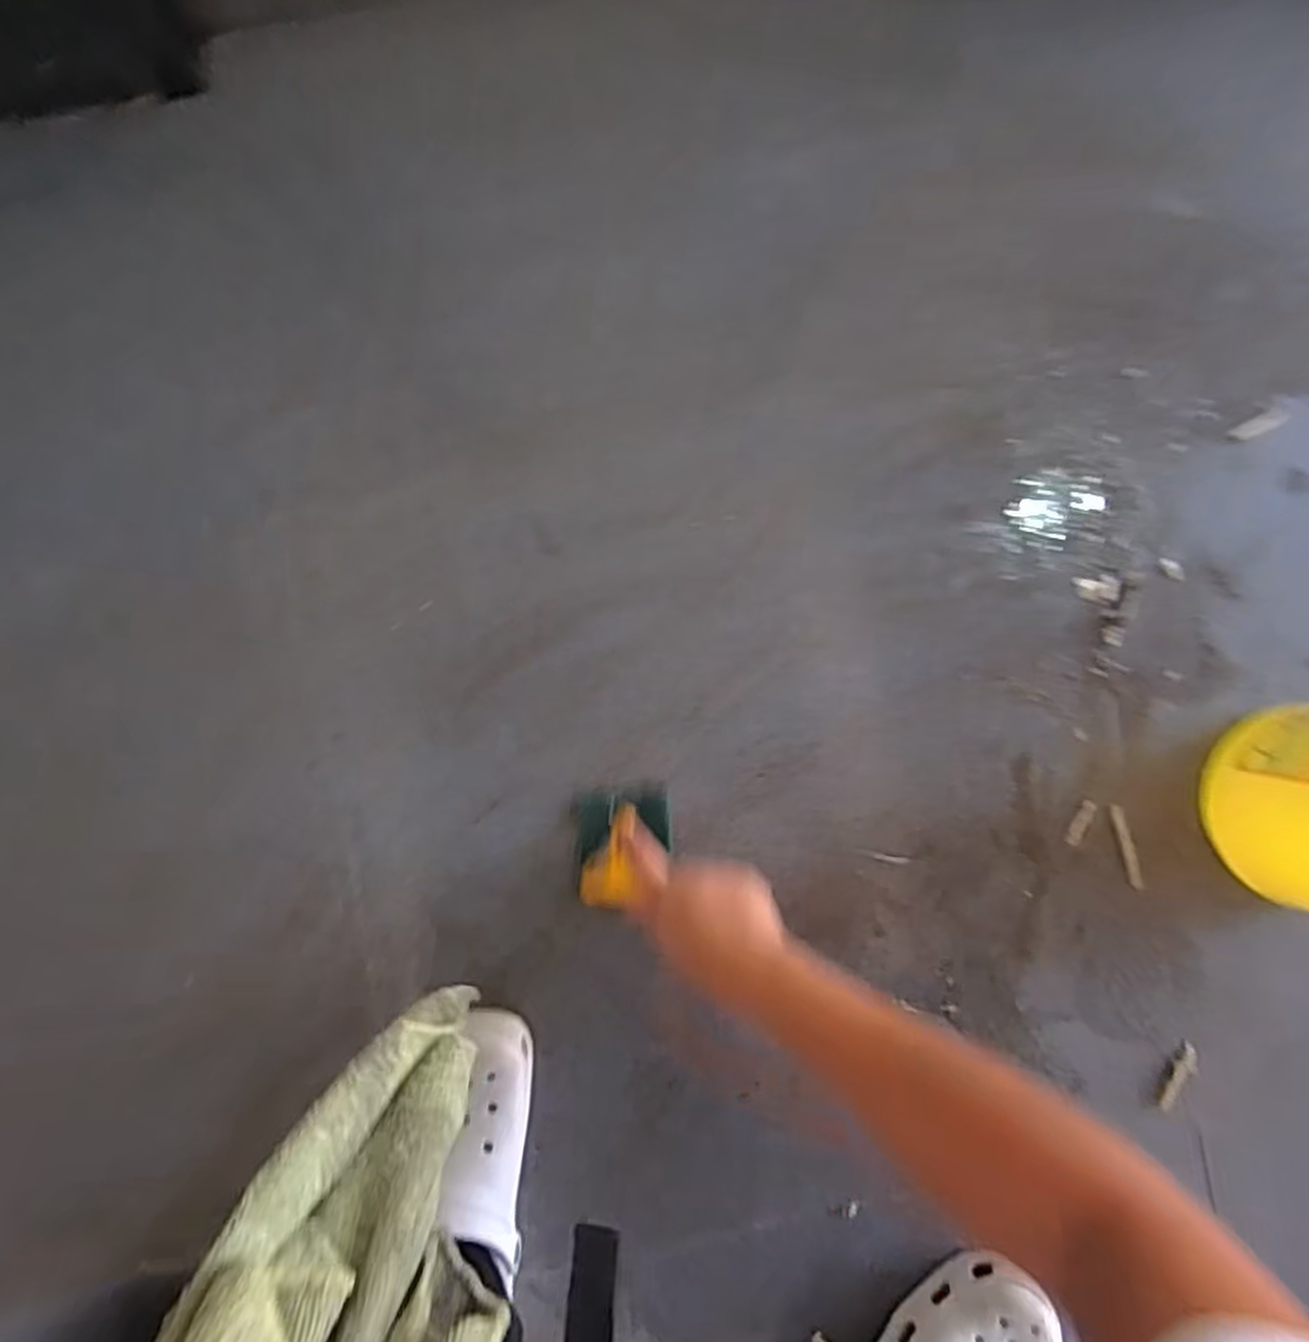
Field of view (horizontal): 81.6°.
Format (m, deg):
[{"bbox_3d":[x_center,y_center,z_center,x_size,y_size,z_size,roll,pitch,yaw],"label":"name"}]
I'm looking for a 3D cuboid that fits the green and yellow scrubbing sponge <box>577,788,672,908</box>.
[{"bbox_3d":[-0.022,0.132,0.563,0.068,0.032,0.081,-2,90,-1],"label":"green and yellow scrubbing sponge"}]

